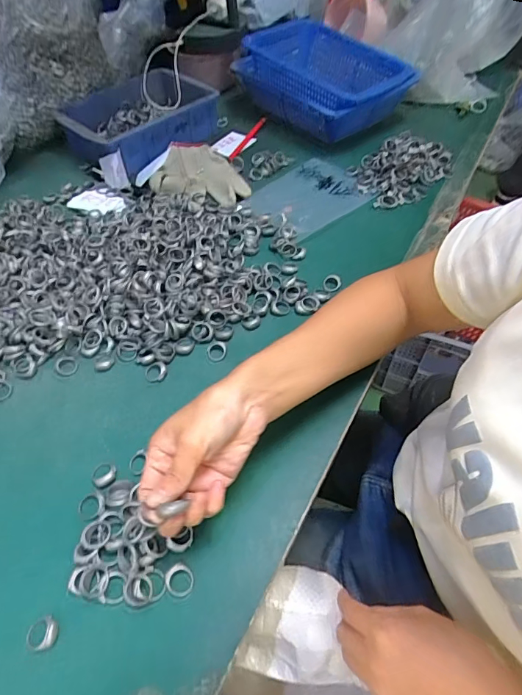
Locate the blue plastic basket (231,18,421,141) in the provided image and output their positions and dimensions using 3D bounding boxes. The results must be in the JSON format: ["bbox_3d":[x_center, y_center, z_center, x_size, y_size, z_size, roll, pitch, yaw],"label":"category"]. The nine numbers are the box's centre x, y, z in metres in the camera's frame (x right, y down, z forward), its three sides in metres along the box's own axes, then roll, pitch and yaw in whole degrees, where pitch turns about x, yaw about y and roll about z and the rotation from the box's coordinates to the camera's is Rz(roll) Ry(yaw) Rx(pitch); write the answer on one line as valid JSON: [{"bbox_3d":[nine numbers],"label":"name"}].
[{"bbox_3d":[0.121,-0.531,0.817,0.235,0.086,0.298,-28,57,-19],"label":"blue plastic basket"}]

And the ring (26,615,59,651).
[{"bbox_3d":[-0.162,0.212,0.315,0.021,0.007,0.021,0,52,0],"label":"ring"}]

